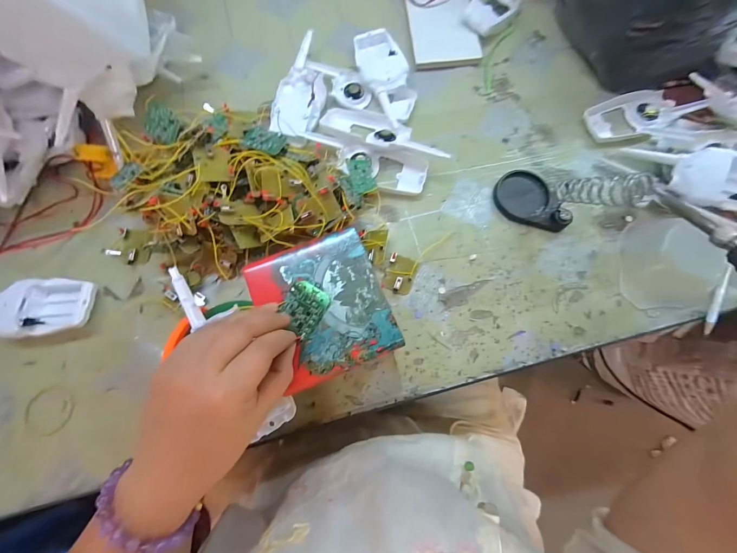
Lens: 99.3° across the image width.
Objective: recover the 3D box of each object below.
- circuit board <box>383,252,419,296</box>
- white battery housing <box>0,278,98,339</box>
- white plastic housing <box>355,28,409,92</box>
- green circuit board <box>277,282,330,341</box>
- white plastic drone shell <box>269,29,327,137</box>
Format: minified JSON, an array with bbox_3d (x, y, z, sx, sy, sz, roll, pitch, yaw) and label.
[{"bbox_3d":[0.037,-0.003,0.363,0.033,0.010,0.044,19,76,4],"label":"circuit board"},{"bbox_3d":[-0.373,0.034,0.341,0.143,0.030,0.063,-2,76,-1],"label":"white battery housing"},{"bbox_3d":[0.015,-0.297,0.431,0.062,0.021,0.102,-16,76,-5],"label":"white plastic housing"},{"bbox_3d":[-0.053,0.026,0.256,0.033,0.004,0.039,37,78,-16],"label":"green circuit board"},{"bbox_3d":[-0.090,-0.249,0.417,0.064,0.026,0.155,5,76,1],"label":"white plastic drone shell"}]

